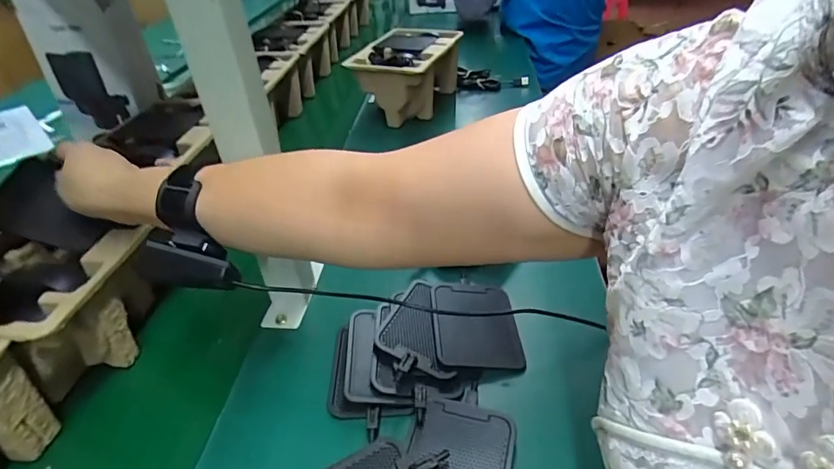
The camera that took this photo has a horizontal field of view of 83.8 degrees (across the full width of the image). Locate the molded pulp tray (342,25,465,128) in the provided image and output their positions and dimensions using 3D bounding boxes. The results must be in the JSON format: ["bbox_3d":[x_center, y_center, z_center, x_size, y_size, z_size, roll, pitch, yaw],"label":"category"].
[{"bbox_3d":[-0.018,-0.287,0.840,0.144,0.111,0.206,14,41,21],"label":"molded pulp tray"}]

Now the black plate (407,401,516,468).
[{"bbox_3d":[0.029,0.165,0.331,0.072,0.005,0.097,6,39,12],"label":"black plate"}]

